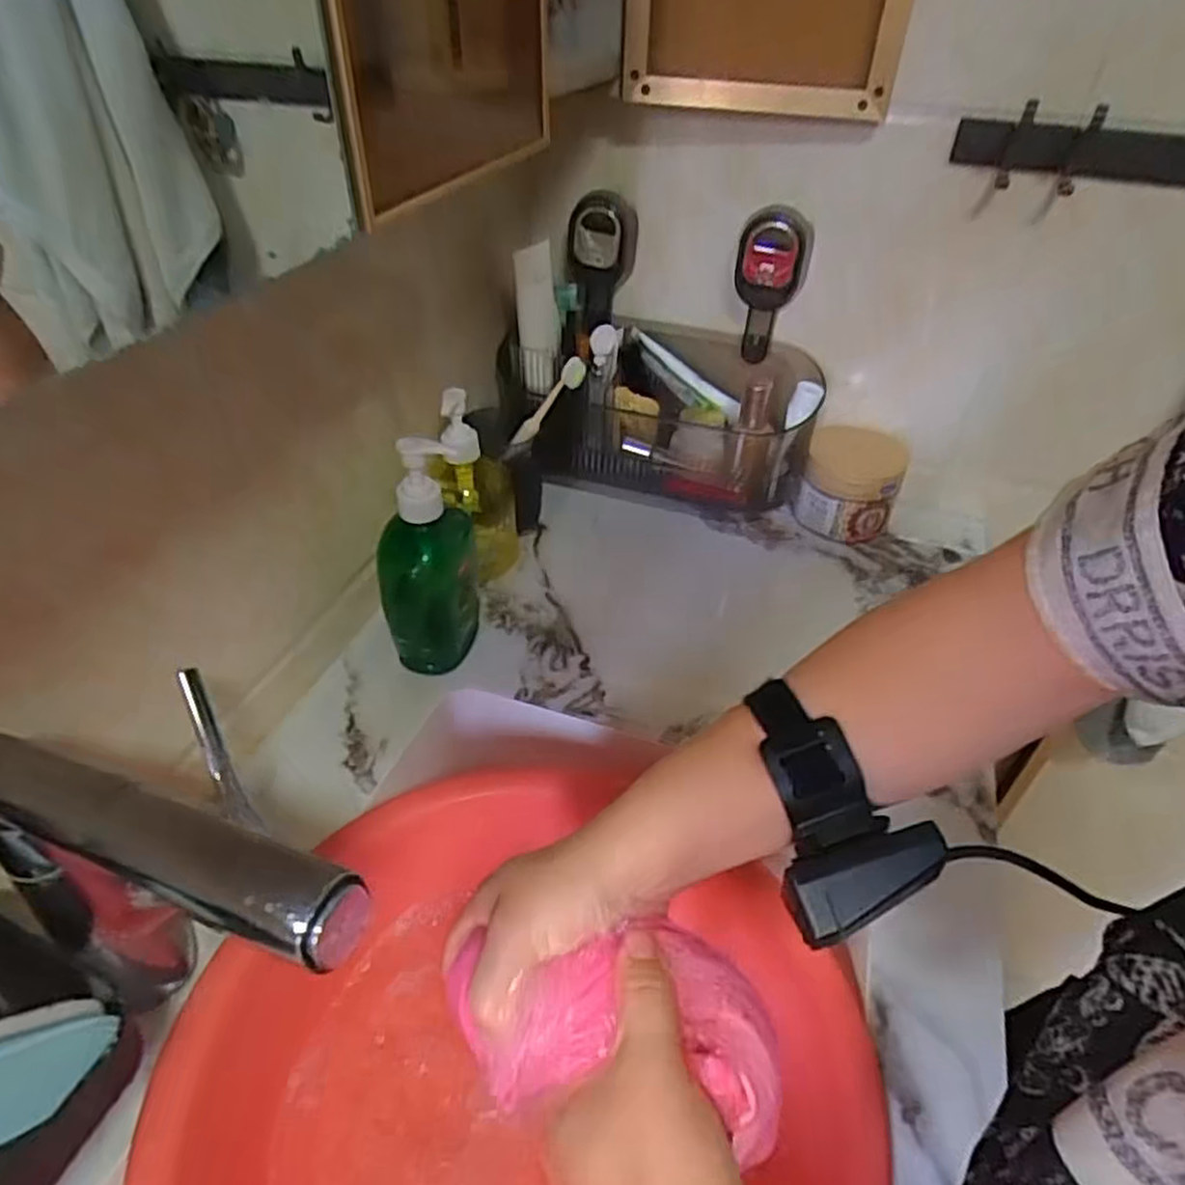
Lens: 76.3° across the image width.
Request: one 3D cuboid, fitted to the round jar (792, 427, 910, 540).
[{"bbox_3d":[0.253,-0.104,0.748,0.089,0.084,0.087,1,41,-1],"label":"round jar"}]

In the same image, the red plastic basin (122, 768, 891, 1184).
[{"bbox_3d":[-0.052,0.275,0.412,0.333,0.101,0.346,1,41,-1],"label":"red plastic basin"}]

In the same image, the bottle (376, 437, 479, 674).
[{"bbox_3d":[-0.123,-0.022,0.561,0.072,0.190,0.052,-11,41,-13],"label":"bottle"}]

